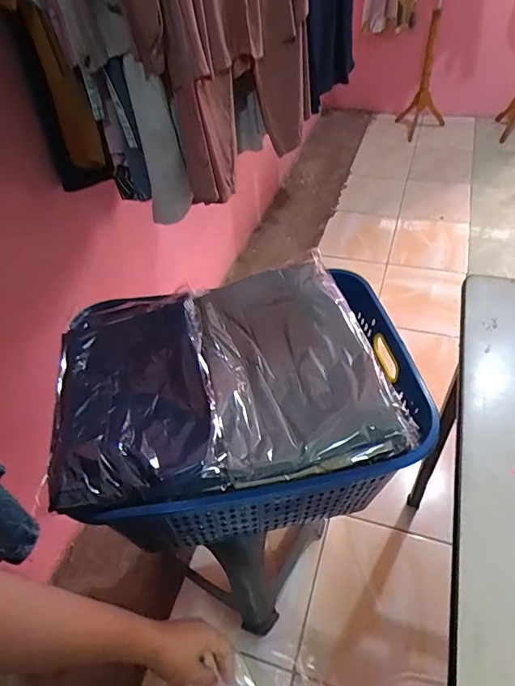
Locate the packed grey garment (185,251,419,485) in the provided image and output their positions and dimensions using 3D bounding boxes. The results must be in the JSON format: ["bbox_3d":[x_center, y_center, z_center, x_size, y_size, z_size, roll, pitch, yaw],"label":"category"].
[{"bbox_3d":[0.039,0.031,0.687,0.251,0.074,0.329,-19,54,-4],"label":"packed grey garment"}]

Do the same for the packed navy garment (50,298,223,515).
[{"bbox_3d":[-0.189,0.058,0.685,0.219,0.057,0.367,-13,48,-5],"label":"packed navy garment"}]

